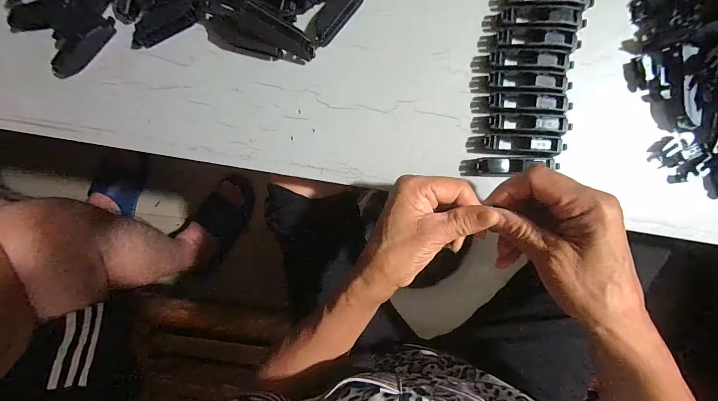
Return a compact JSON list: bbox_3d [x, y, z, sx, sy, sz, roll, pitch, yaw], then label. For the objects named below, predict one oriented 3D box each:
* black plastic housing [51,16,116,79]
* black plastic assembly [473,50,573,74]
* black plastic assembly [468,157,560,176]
[{"bbox_3d":[-0.275,-0.152,0.314,0.080,0.008,0.022,-33,90,5],"label":"black plastic housing"},{"bbox_3d":[0.148,-0.125,0.284,0.084,0.013,0.021,1,93,4],"label":"black plastic assembly"},{"bbox_3d":[0.141,-0.031,0.287,0.077,0.015,0.016,-1,93,4],"label":"black plastic assembly"}]

